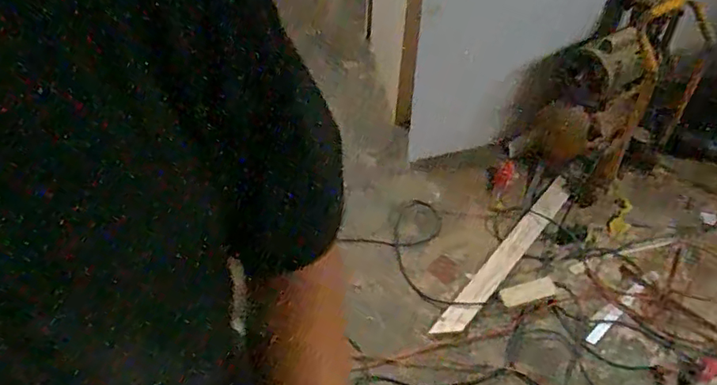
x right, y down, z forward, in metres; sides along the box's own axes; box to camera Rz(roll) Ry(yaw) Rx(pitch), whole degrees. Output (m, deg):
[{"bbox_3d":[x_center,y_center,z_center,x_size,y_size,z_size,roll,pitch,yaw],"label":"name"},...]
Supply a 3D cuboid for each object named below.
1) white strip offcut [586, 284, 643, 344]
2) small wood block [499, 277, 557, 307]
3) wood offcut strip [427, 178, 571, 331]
[{"bbox_3d":[0.765,0.354,1.582,0.277,0.012,0.035,-36,60,-27],"label":"white strip offcut"},{"bbox_3d":[0.515,0.303,1.619,0.167,0.020,0.056,-11,52,-11],"label":"small wood block"},{"bbox_3d":[0.484,0.183,1.694,0.077,0.036,0.754,34,57,24],"label":"wood offcut strip"}]

